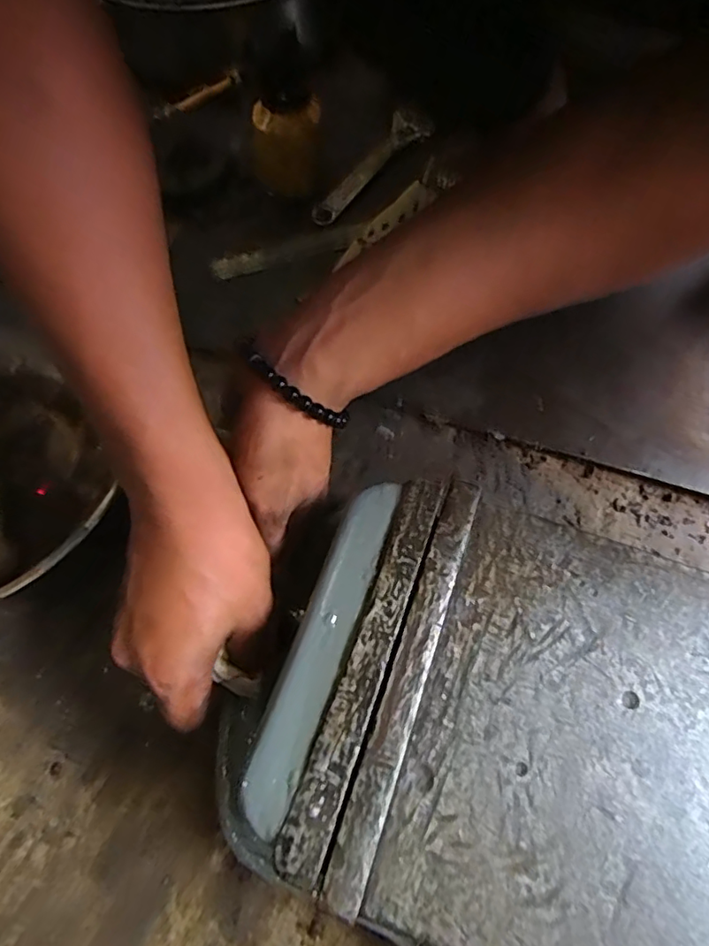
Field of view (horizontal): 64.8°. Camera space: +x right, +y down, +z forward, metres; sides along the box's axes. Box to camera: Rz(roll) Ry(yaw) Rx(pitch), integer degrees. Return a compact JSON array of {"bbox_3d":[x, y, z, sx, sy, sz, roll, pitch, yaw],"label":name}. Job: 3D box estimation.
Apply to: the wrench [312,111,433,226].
[{"bbox_3d":[0.023,-0.295,0.535,0.043,0.014,0.179,26,67,15],"label":"wrench"}]

